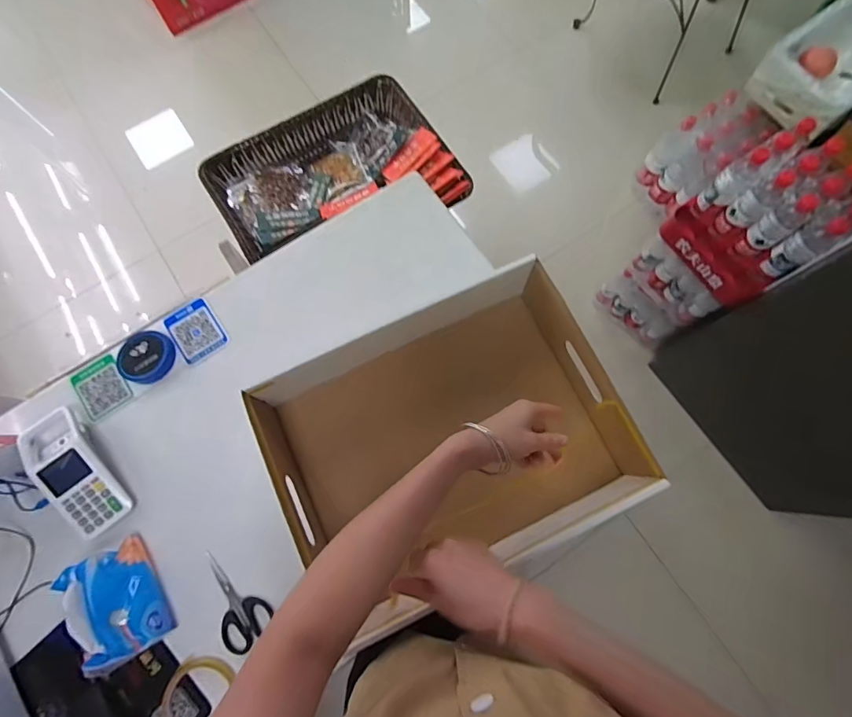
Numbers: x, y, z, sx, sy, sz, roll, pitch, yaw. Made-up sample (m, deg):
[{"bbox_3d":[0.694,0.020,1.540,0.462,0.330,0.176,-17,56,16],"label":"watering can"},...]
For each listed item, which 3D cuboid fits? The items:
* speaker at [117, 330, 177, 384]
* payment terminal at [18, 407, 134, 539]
[{"bbox_3d":[-0.406,-0.002,0.646,0.070,0.022,0.076,0,76,0],"label":"speaker"},{"bbox_3d":[-0.477,0.155,0.602,0.076,0.046,0.179,-37,79,-9],"label":"payment terminal"}]

